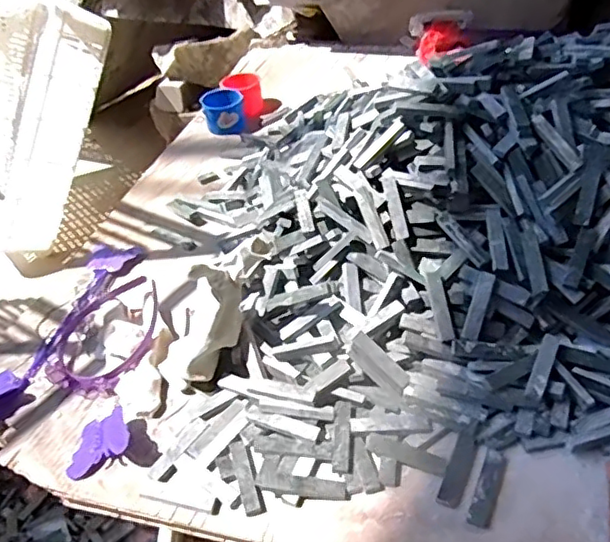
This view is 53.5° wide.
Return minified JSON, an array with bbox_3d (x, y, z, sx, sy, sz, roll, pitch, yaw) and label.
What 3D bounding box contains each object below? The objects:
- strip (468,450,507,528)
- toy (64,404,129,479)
[{"bbox_3d":[0.141,0.167,0.467,0.016,0.007,0.064,15,46,24],"label":"strip"},{"bbox_3d":[-0.180,0.148,0.528,0.061,0.009,0.054,-35,37,0],"label":"toy"}]

